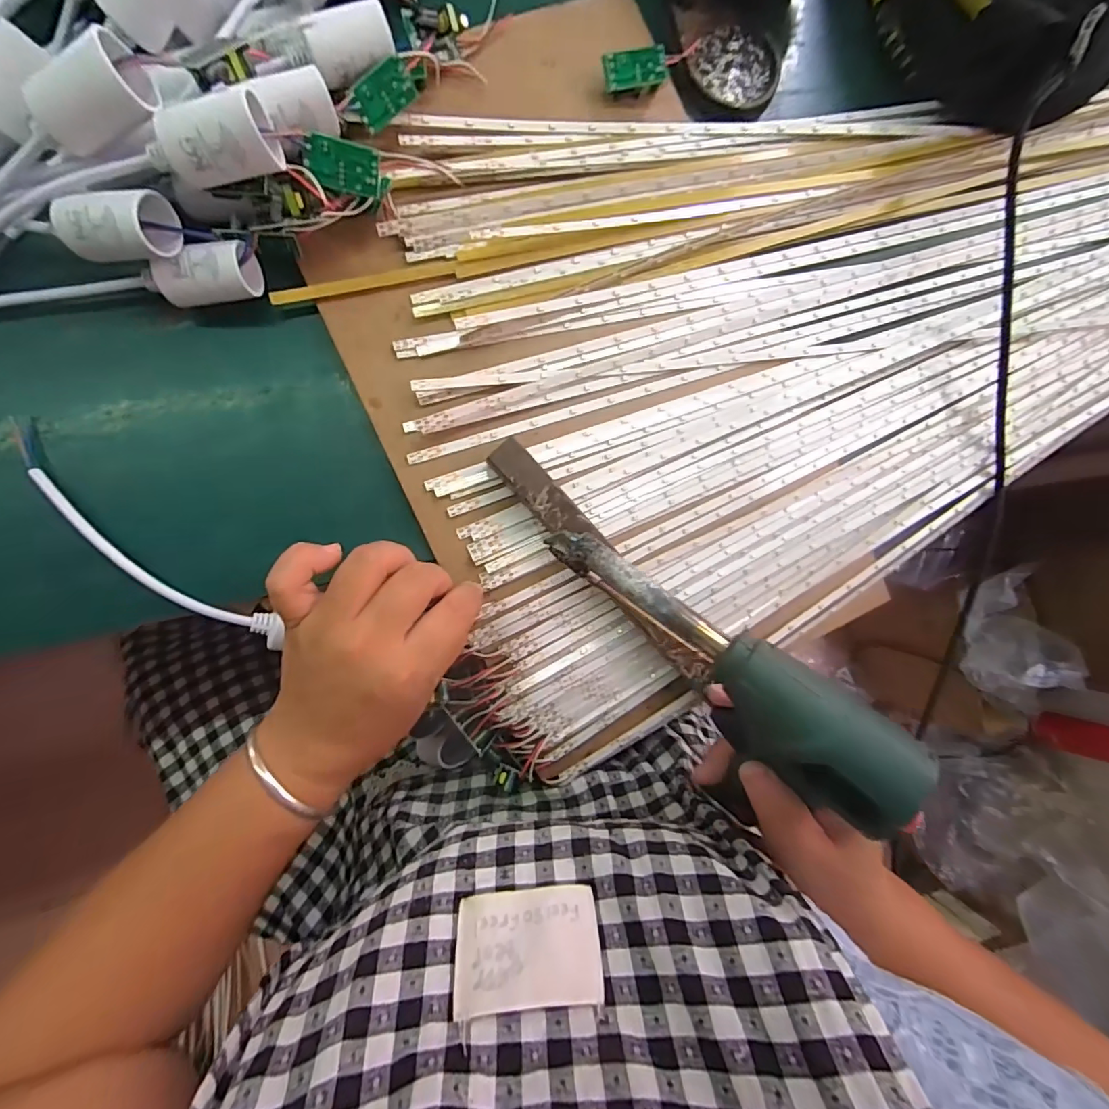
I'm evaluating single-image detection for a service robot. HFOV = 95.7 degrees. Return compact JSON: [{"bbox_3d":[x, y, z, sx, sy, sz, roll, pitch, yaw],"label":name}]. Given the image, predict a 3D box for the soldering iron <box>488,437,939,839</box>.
[{"bbox_3d":[0.054,0.026,0.242,0.038,0.038,0.238,-45,64,-6],"label":"soldering iron"}]

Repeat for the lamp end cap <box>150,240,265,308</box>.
[{"bbox_3d":[-0.182,-0.146,0.266,0.046,0.031,0.024,-12,92,-8],"label":"lamp end cap"}]

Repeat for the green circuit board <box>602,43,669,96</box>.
[{"bbox_3d":[0.049,-0.298,0.309,0.039,0.015,0.018,-11,92,-8],"label":"green circuit board"}]

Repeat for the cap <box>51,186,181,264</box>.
[{"bbox_3d":[-0.206,-0.154,0.236,0.045,0.025,0.026,-6,91,-9],"label":"cap"}]

